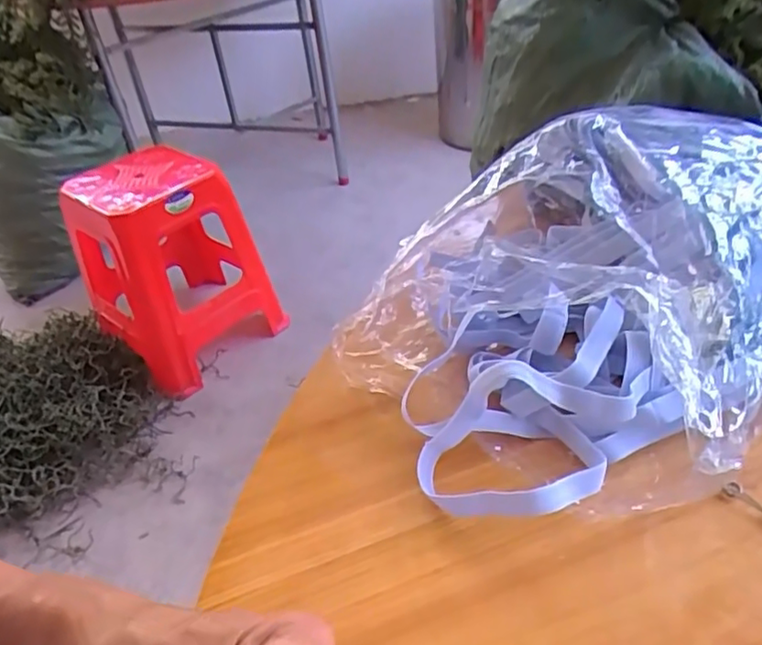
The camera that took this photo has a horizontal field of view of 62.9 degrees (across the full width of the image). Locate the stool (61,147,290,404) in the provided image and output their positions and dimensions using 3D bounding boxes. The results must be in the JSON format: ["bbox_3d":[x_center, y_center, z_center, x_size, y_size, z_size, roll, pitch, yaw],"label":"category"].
[{"bbox_3d":[-0.527,-0.150,1.561,0.386,0.448,0.412,-34,45,-30],"label":"stool"}]

